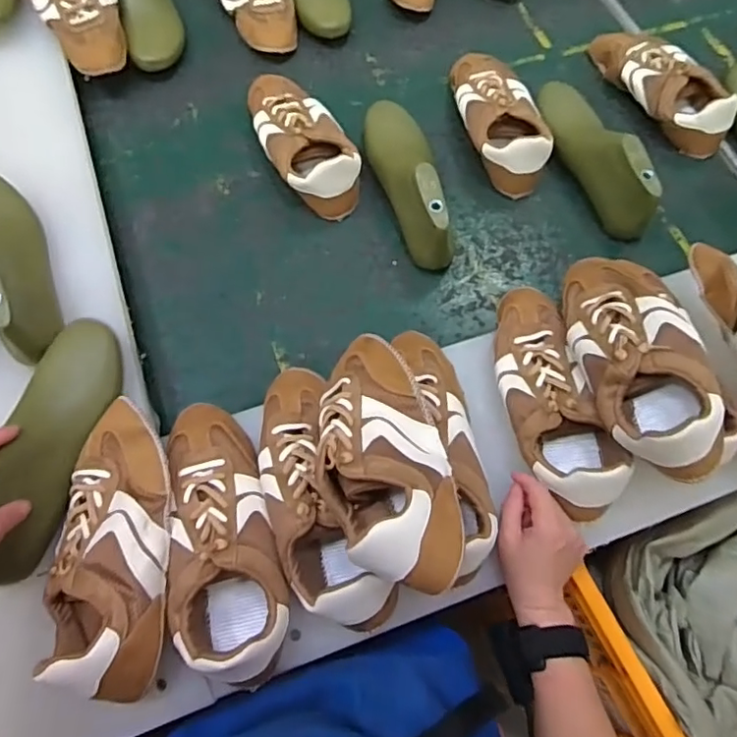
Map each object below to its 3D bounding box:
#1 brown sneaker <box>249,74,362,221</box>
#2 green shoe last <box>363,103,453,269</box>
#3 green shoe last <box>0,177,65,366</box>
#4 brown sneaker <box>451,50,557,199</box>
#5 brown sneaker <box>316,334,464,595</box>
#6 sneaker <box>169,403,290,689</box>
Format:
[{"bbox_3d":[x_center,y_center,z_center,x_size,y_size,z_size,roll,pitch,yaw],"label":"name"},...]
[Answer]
[{"bbox_3d":[-0.089,-0.305,0.746,0.102,0.066,0.241,-23,71,-11],"label":"brown sneaker"},{"bbox_3d":[0.052,-0.245,0.711,0.077,0.089,0.248,-14,69,-8],"label":"green shoe last"},{"bbox_3d":[-0.380,-0.130,0.585,0.072,0.091,0.256,-30,73,-12],"label":"green shoe last"},{"bbox_3d":[0.173,-0.345,0.771,0.104,0.064,0.234,-8,69,-5],"label":"brown sneaker"},{"bbox_3d":[0.009,0.070,0.491,0.104,0.071,0.244,-10,49,-7],"label":"brown sneaker"},{"bbox_3d":[-0.127,0.139,0.513,0.092,0.083,0.229,-8,69,-5],"label":"sneaker"}]

